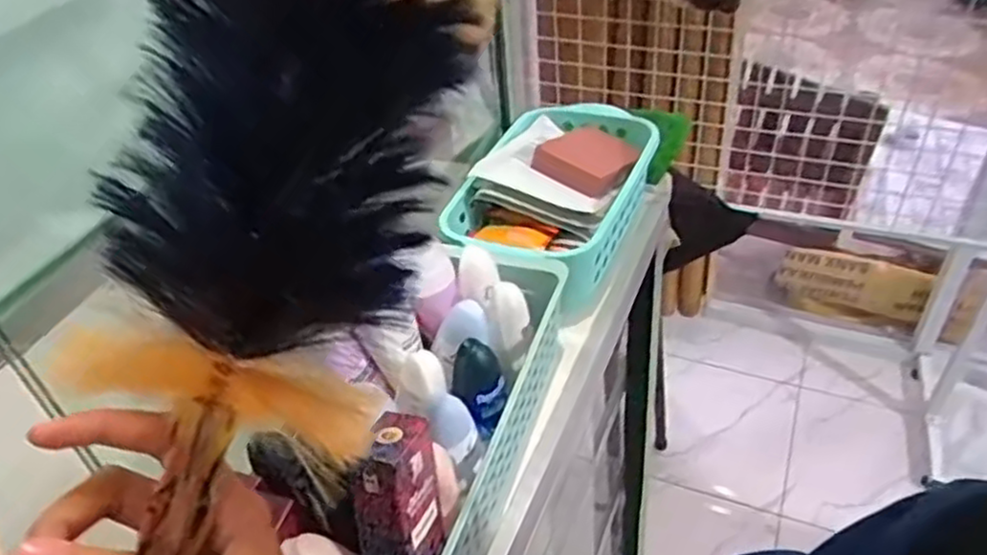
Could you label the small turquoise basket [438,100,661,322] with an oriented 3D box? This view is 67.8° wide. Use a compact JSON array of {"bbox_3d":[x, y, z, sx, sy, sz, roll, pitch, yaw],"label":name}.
[{"bbox_3d":[0.053,-0.074,0.680,0.145,0.078,0.238,18,45,24],"label":"small turquoise basket"}]

